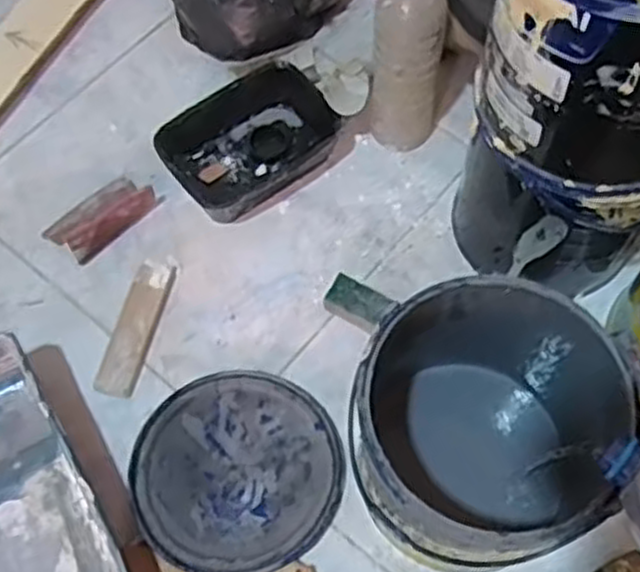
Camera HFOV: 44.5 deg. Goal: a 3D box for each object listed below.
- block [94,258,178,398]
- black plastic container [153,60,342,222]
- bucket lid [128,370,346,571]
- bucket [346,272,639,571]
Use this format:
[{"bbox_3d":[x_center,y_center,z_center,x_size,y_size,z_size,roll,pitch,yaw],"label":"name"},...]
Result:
[{"bbox_3d":[-0.173,0.034,0.741,0.040,0.015,0.144,13,64,9],"label":"block"},{"bbox_3d":[-0.070,-0.151,0.810,0.179,0.050,0.125,-32,66,-13],"label":"black plastic container"},{"bbox_3d":[-0.073,0.157,0.677,0.173,0.010,0.177,-1,63,2],"label":"bucket lid"},{"bbox_3d":[0.121,0.115,0.592,0.177,0.179,0.183,-1,63,2],"label":"bucket"}]

